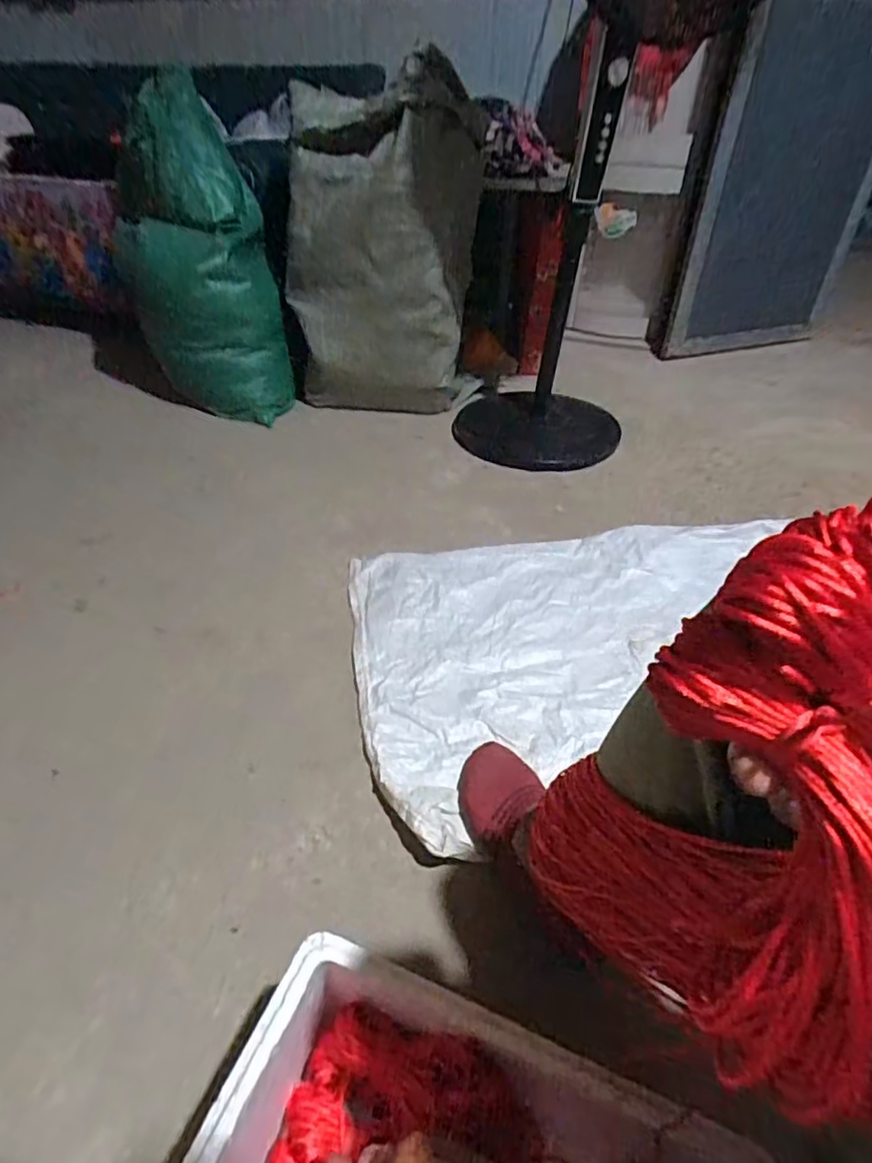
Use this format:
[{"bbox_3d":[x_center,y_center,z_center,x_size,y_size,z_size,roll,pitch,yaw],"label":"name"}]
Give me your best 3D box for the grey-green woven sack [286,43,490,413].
[{"bbox_3d":[-0.101,-0.767,1.417,0.367,0.649,0.368,16,42,17],"label":"grey-green woven sack"}]

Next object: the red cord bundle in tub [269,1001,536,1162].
[{"bbox_3d":[-0.039,0.410,0.408,0.161,0.097,0.182,18,43,19],"label":"red cord bundle in tub"}]

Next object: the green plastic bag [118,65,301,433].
[{"bbox_3d":[-0.533,-0.735,1.384,0.324,0.724,0.220,-18,21,-21],"label":"green plastic bag"}]

